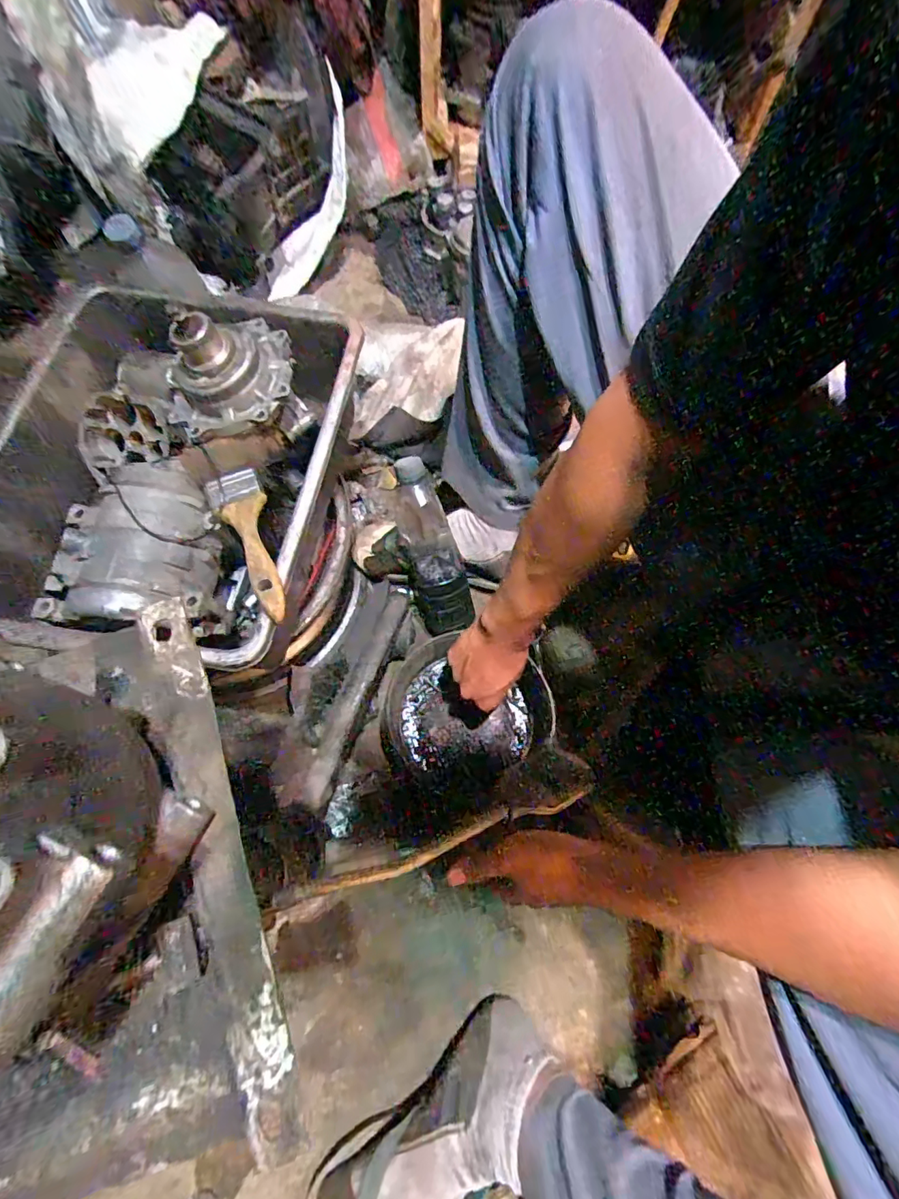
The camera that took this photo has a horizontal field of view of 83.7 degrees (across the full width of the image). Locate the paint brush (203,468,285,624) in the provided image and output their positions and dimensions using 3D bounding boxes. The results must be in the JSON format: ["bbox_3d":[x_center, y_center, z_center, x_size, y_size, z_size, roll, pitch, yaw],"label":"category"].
[{"bbox_3d":[-0.164,-0.051,0.428,0.043,0.015,0.154,-28,72,-12],"label":"paint brush"}]

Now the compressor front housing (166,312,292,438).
[{"bbox_3d":[-0.205,-0.217,0.454,0.130,0.071,0.094,-31,73,-13],"label":"compressor front housing"}]

